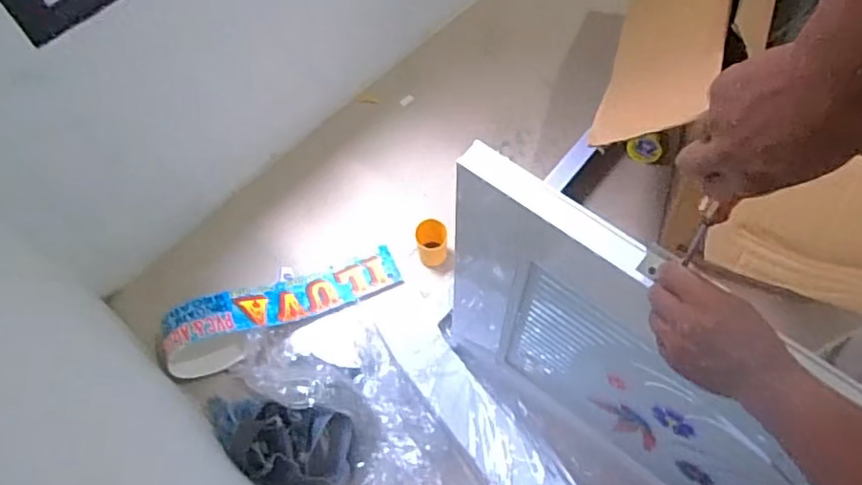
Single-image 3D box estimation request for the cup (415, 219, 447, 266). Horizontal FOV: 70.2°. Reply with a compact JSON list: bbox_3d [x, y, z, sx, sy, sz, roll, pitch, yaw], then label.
[{"bbox_3d":[0.002,0.002,1.210,0.059,0.070,0.071,-4,61,-2],"label":"cup"}]

